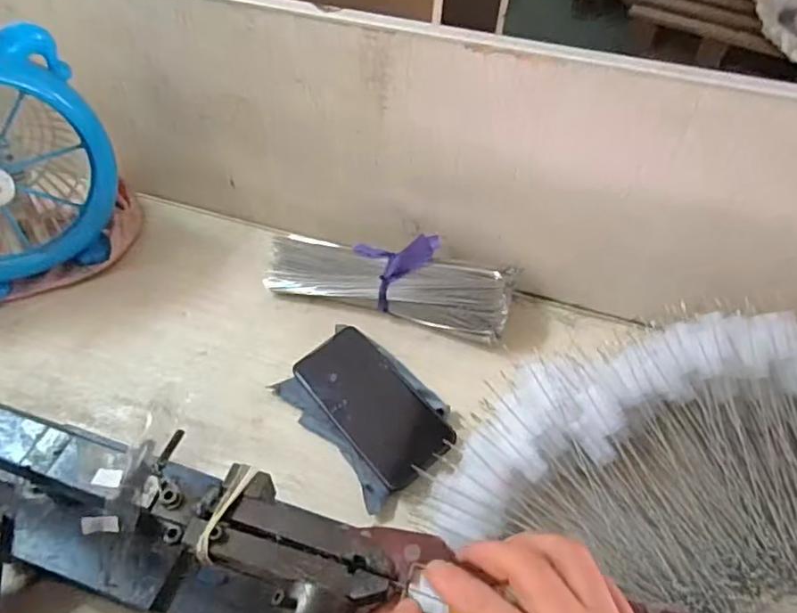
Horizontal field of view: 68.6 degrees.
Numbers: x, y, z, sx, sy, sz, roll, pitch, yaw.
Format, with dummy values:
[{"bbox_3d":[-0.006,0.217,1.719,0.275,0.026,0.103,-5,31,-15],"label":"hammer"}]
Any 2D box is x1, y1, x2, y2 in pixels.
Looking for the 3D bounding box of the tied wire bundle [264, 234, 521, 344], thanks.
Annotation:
[{"bbox_3d":[-0.010,-0.030,0.617,0.257,0.069,0.087,14,52,8],"label":"tied wire bundle"}]

